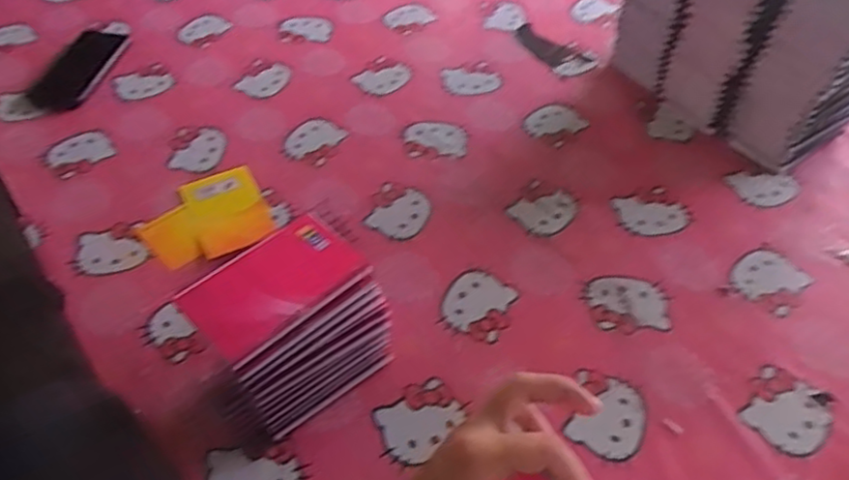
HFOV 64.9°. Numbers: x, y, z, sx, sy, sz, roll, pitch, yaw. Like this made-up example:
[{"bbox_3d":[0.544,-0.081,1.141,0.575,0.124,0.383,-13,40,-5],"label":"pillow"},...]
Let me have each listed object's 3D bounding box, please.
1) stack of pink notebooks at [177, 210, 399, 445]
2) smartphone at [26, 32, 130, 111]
[{"bbox_3d":[-0.112,0.079,0.580,0.135,0.151,0.088,-30,56,-23],"label":"stack of pink notebooks"},{"bbox_3d":[-0.488,-0.246,0.953,0.090,0.013,0.169,7,50,6],"label":"smartphone"}]

